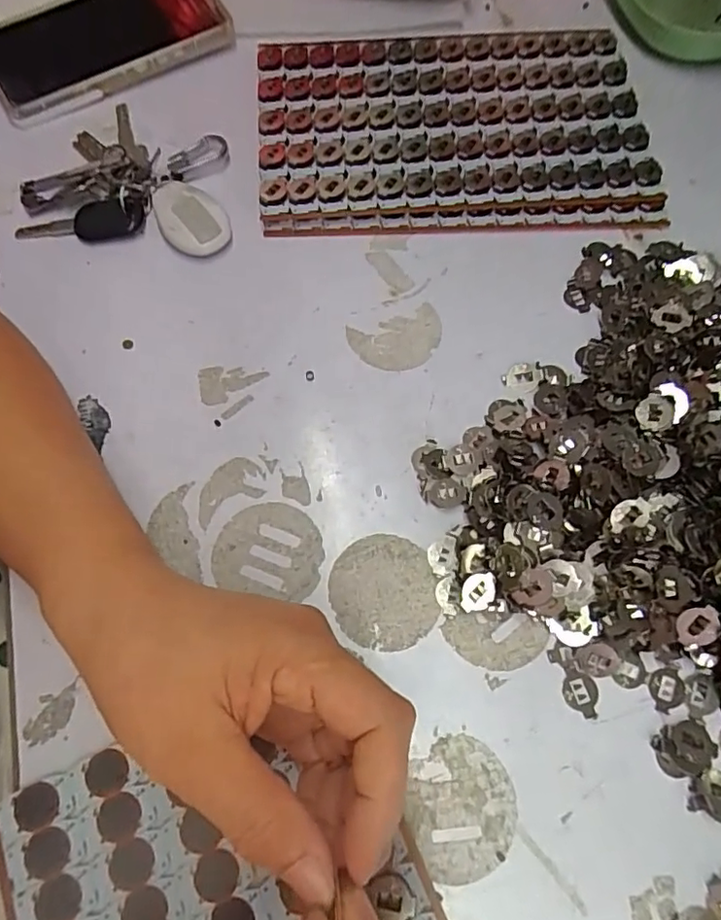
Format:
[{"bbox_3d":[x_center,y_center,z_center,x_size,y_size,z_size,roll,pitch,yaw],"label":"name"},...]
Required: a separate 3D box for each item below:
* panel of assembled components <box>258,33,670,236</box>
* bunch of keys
[{"bbox_3d":[0.058,-0.214,0.369,0.246,0.017,0.150,0,69,1],"label":"panel of assembled components"},{"bbox_3d":[-0.139,-0.184,0.363,0.132,0.017,0.108,9,70,4],"label":"bunch of keys"}]

